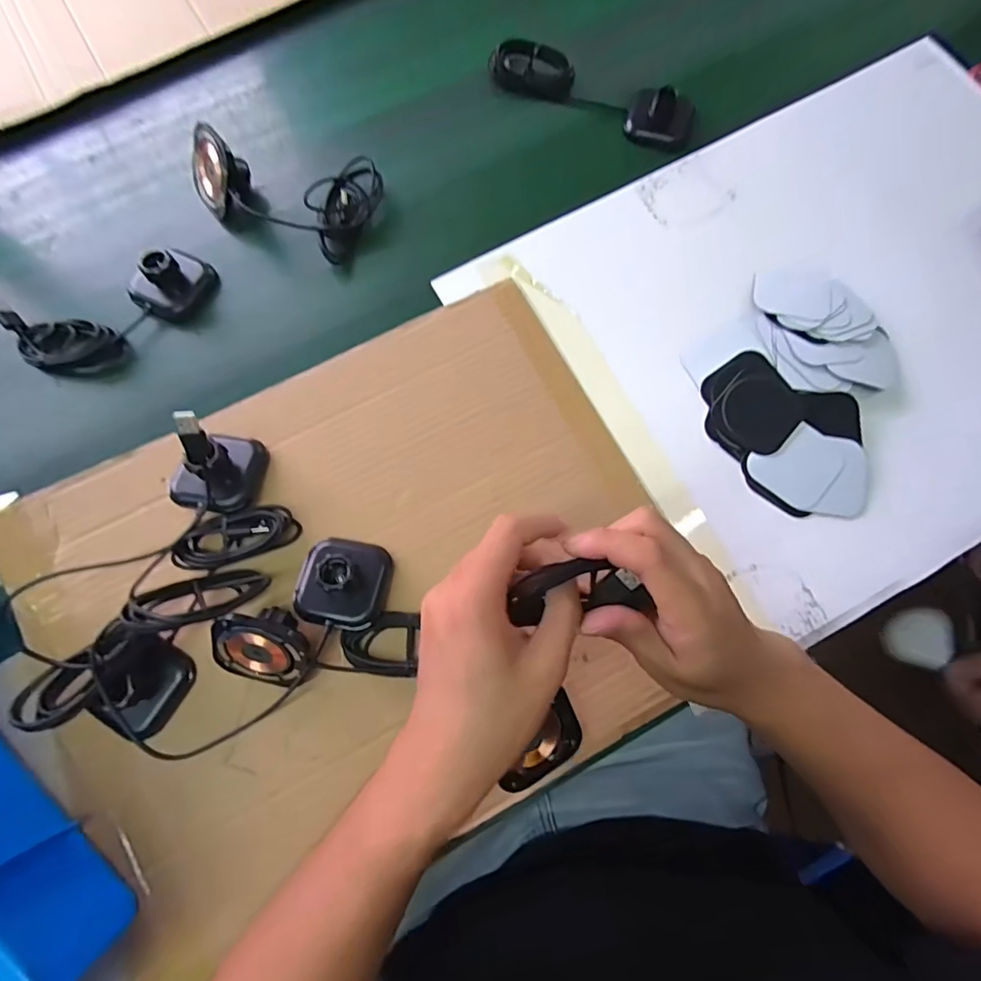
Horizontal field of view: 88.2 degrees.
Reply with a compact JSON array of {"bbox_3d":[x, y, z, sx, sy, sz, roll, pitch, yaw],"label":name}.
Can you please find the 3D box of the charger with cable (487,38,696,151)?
[{"bbox_3d":[0.093,-0.366,0.467,0.192,0.031,0.040,25,77,7],"label":"charger with cable"}]

